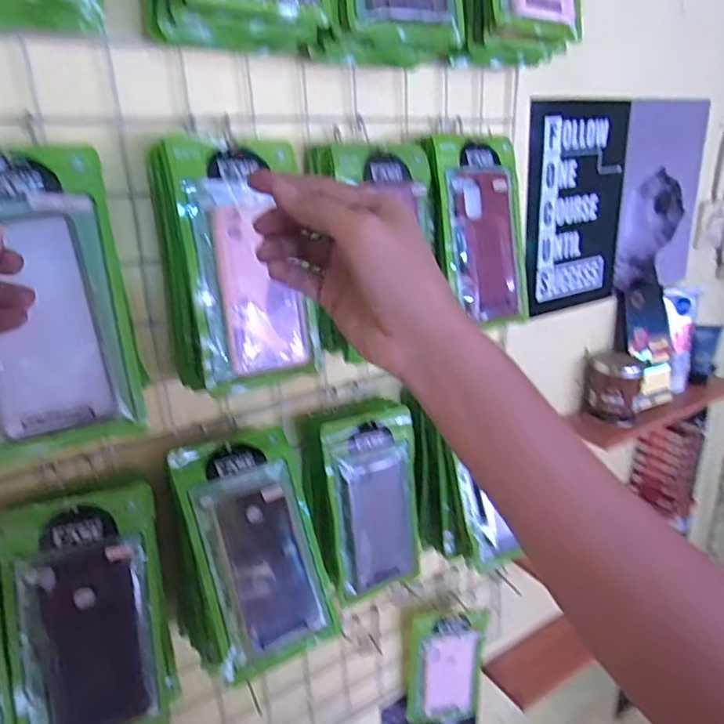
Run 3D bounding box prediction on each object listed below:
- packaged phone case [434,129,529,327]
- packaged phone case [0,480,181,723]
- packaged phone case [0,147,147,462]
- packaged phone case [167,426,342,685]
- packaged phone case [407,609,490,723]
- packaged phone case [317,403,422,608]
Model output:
[{"bbox_3d":[0.138,-0.143,0.612,0.109,0.206,0.014,-18,12,-25],"label":"packaged phone case"},{"bbox_3d":[-0.229,0.219,0.475,0.119,0.213,0.016,-8,1,-29],"label":"packaged phone case"},{"bbox_3d":[-0.223,-0.043,0.385,0.110,0.207,0.014,-12,4,-26],"label":"packaged phone case"},{"bbox_3d":[-0.097,0.171,0.519,0.112,0.202,0.009,-13,-10,-27],"label":"packaged phone case"},{"bbox_3d":[0.128,0.462,0.841,0.118,0.209,0.028,-4,19,-8],"label":"packaged phone case"},{"bbox_3d":[0.016,0.157,0.628,0.106,0.204,0.016,-11,9,-24],"label":"packaged phone case"}]

